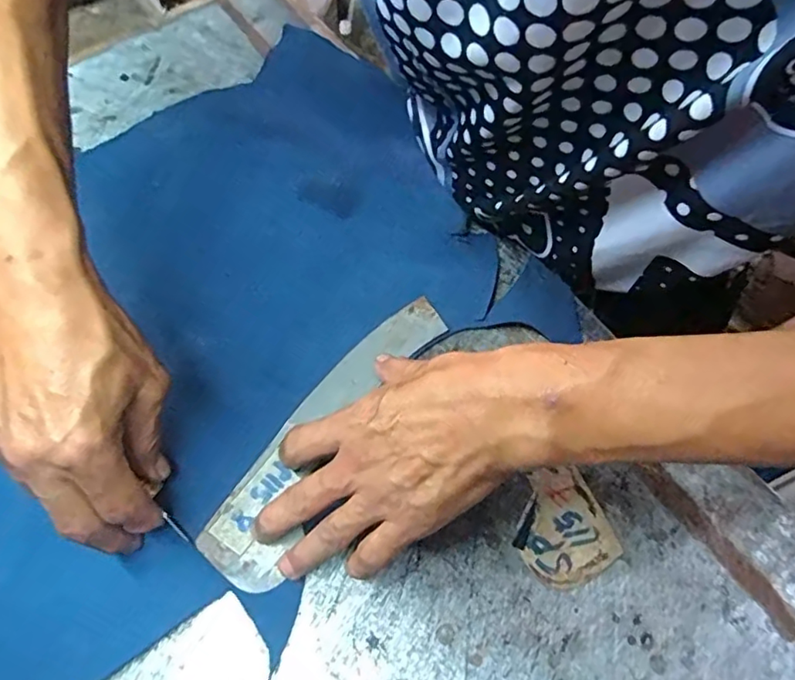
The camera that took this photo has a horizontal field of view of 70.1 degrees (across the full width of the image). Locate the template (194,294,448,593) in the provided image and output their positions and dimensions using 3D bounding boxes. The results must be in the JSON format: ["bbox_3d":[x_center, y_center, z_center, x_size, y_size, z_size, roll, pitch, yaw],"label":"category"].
[{"bbox_3d":[-0.042,0.053,0.361,0.051,0.007,0.210,28,66,17],"label":"template"}]

